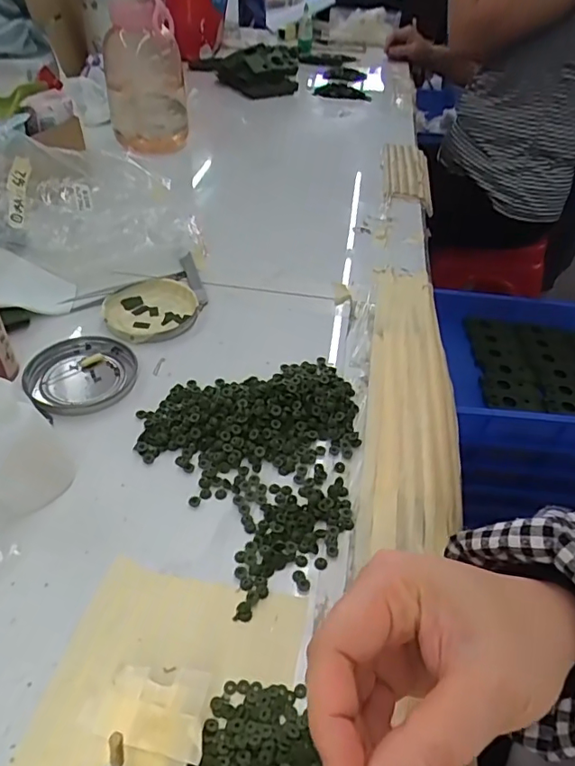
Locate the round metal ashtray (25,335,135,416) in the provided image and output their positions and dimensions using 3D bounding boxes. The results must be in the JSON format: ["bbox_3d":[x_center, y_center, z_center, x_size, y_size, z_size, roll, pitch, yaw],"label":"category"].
[{"bbox_3d":[-0.155,-0.008,0.401,0.076,0.009,0.077,2,43,-2],"label":"round metal ashtray"}]

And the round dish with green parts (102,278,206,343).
[{"bbox_3d":[-0.118,-0.066,0.464,0.081,0.008,0.085,2,43,-2],"label":"round dish with green parts"}]

